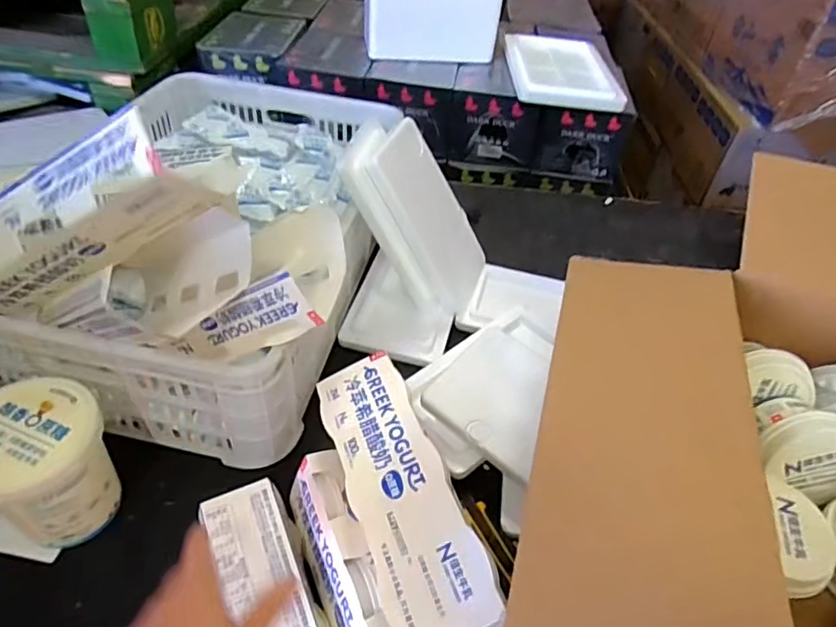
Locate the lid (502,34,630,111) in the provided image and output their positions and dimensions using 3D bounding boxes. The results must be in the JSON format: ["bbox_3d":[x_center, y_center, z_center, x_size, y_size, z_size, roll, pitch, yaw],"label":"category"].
[{"bbox_3d":[0.320,-0.554,1.244,0.226,0.038,0.345,4,43,-3],"label":"lid"}]

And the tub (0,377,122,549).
[{"bbox_3d":[-0.355,0.145,0.527,0.114,0.130,0.111,4,43,-3],"label":"tub"}]

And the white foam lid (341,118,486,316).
[{"bbox_3d":[0.009,-0.136,0.771,0.036,0.270,0.172,-4,38,43],"label":"white foam lid"}]

